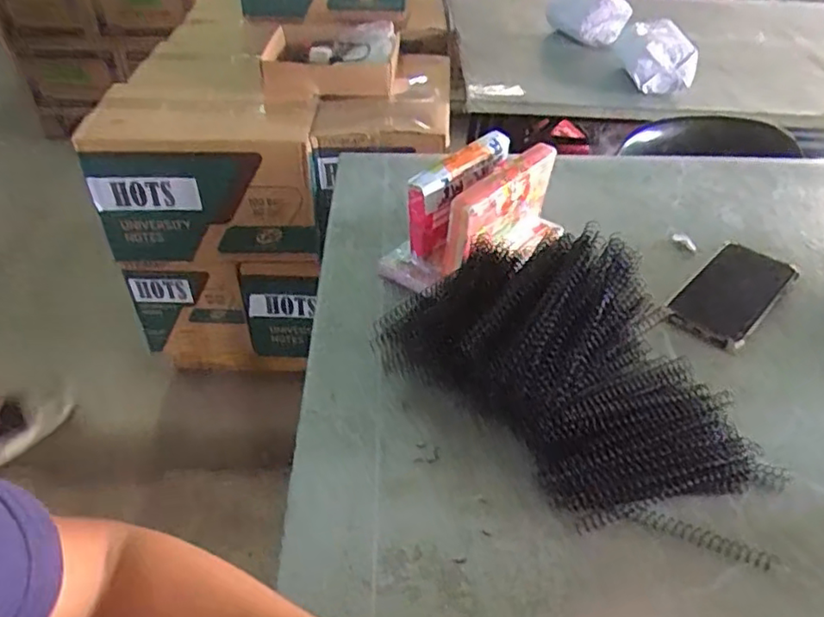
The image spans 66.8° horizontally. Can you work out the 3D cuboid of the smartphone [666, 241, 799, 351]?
[{"bbox_3d":[0.333,-0.016,0.652,0.079,0.015,0.180,33,49,31],"label":"smartphone"}]

